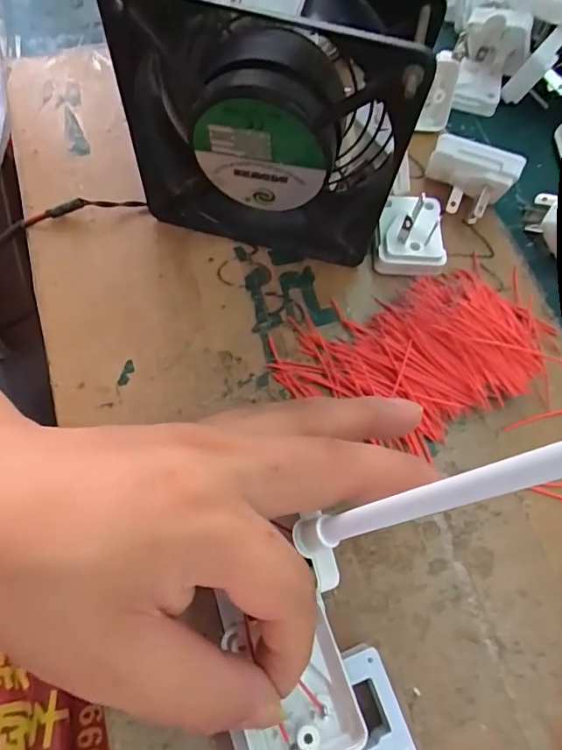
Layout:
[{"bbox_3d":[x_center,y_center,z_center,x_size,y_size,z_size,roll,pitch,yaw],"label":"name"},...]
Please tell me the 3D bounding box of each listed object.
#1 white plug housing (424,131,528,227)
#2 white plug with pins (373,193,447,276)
[{"bbox_3d":[0.103,-0.108,0.274,0.046,0.038,0.026,27,69,8],"label":"white plug housing"},{"bbox_3d":[0.071,-0.081,0.266,0.038,0.029,0.047,8,68,0],"label":"white plug with pins"}]

